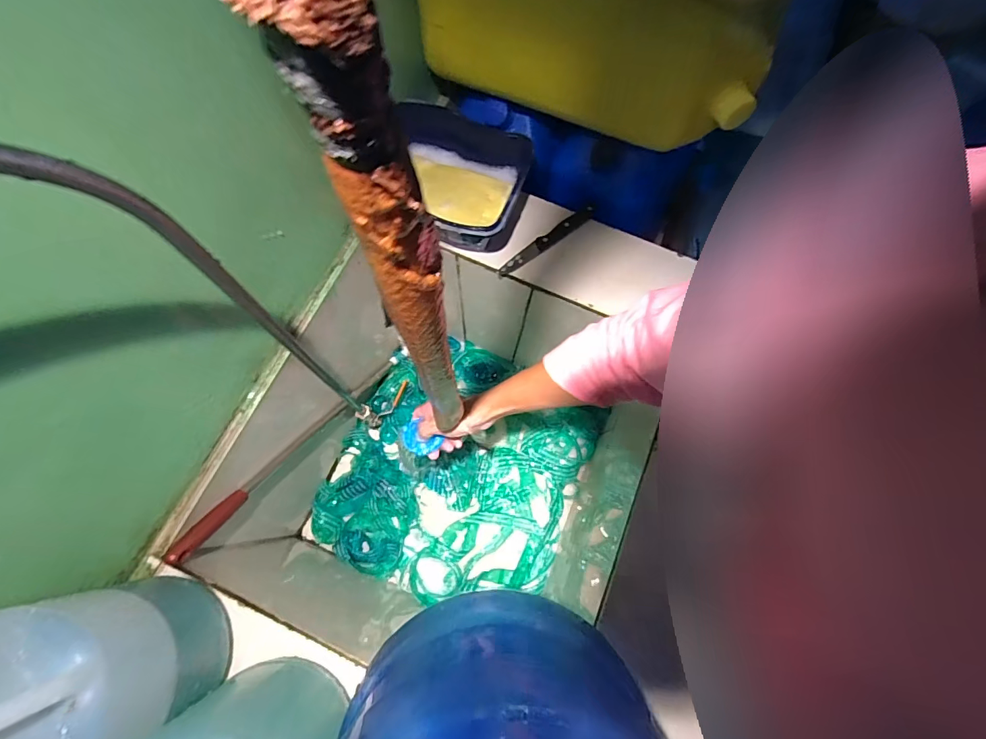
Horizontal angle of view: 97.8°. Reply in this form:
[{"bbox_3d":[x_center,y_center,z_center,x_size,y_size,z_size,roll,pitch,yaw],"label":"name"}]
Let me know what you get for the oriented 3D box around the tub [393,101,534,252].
[{"bbox_3d":[-0.057,-0.247,0.581,0.198,0.083,0.168,18,72,4],"label":"tub"}]

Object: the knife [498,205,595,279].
[{"bbox_3d":[0.078,-0.186,0.607,0.171,0.015,0.020,-35,77,-12],"label":"knife"}]

